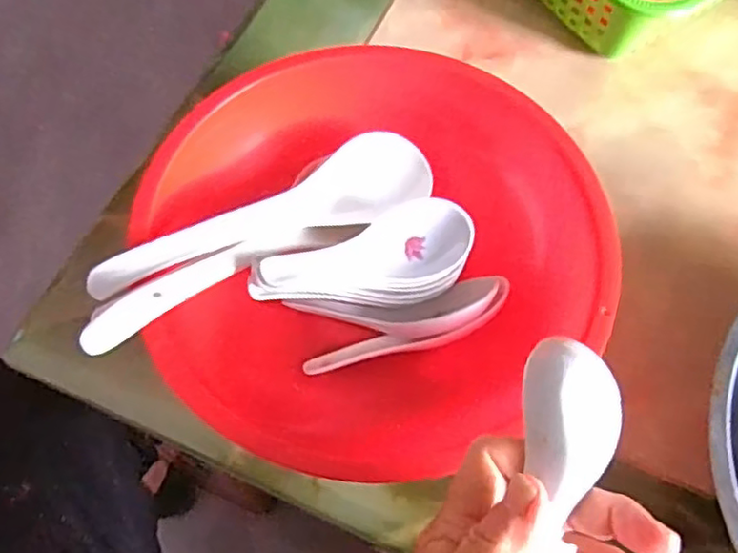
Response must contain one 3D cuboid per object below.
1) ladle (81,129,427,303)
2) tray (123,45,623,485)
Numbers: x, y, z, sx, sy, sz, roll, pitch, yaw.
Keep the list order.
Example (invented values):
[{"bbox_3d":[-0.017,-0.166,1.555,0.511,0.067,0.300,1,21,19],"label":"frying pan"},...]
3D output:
[{"bbox_3d":[-0.053,-0.034,0.370,0.200,0.035,0.046,-24,68,-28],"label":"ladle"},{"bbox_3d":[0.002,-0.013,0.376,0.238,0.066,0.235,1,65,-2],"label":"tray"}]

